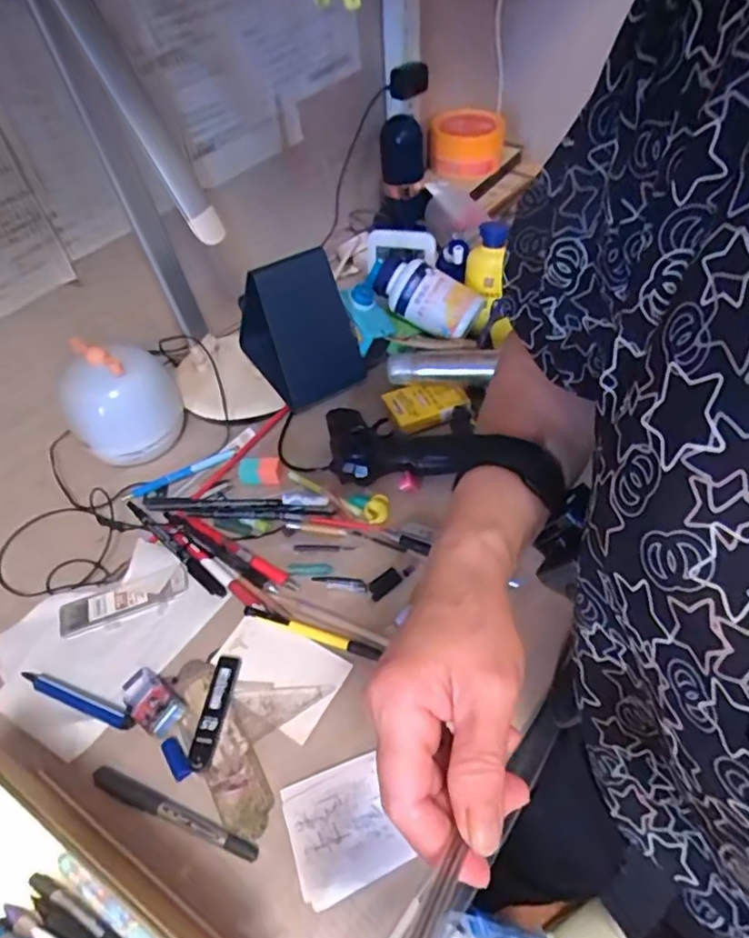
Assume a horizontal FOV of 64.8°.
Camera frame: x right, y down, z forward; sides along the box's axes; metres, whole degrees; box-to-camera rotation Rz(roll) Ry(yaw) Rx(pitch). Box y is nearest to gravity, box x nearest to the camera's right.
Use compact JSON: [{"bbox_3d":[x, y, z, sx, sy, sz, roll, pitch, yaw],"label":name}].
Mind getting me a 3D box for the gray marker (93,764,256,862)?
[{"bbox_3d":[-0.144,0.246,0.422,0.135,0.010,0.015,15,53,18],"label":"gray marker"}]

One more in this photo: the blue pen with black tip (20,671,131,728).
[{"bbox_3d":[-0.241,0.186,0.475,0.111,0.011,0.013,14,52,17],"label":"blue pen with black tip"}]

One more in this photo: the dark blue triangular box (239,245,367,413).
[{"bbox_3d":[-0.087,-0.165,0.671,0.105,0.153,0.096,-29,53,-18],"label":"dark blue triangular box"}]

